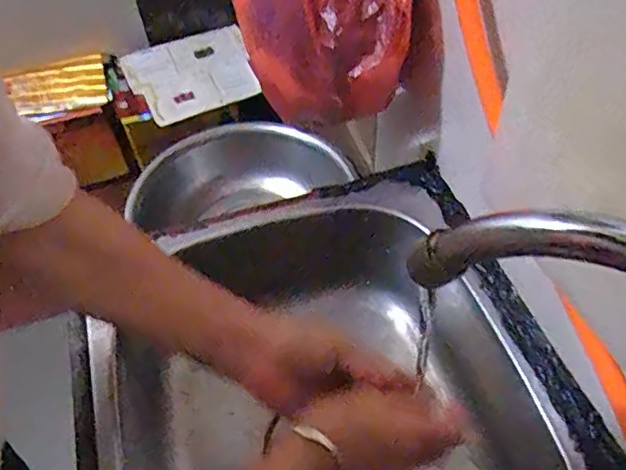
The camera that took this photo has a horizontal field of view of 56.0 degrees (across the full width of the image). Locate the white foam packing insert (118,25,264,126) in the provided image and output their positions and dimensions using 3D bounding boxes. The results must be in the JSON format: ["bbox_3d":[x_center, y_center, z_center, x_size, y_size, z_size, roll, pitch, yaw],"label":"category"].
[{"bbox_3d":[-0.309,-0.407,1.502,0.301,0.023,0.216,-21,76,-10],"label":"white foam packing insert"}]

